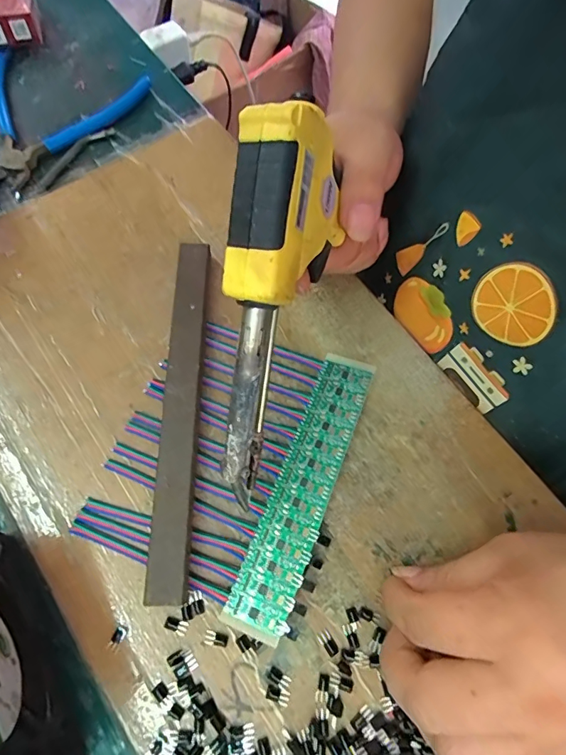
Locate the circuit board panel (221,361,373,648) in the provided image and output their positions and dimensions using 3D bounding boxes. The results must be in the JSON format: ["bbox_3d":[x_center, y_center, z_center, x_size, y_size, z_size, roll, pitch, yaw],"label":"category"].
[{"bbox_3d":[0.013,0.059,0.258,0.032,0.004,0.162,18,68,16],"label":"circuit board panel"}]

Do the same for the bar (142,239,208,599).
[{"bbox_3d":[-0.060,0.014,0.267,0.020,0.018,0.213,1,70,-2],"label":"bar"}]

